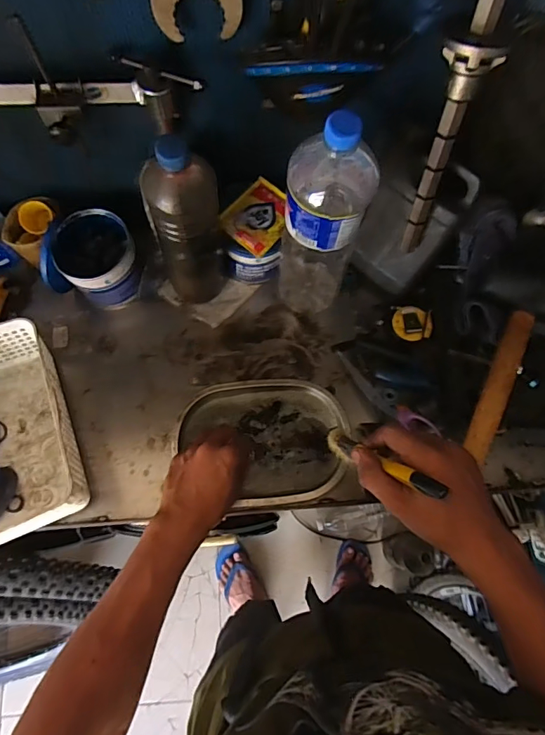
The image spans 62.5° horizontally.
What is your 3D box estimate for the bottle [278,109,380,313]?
[{"bbox_3d":[0.058,-0.161,0.521,0.083,0.309,0.099,11,72,3],"label":"bottle"}]

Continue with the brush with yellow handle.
[{"bbox_3d":[0.101,0.090,0.426,0.020,0.160,0.023,-46,111,-13],"label":"brush with yellow handle"}]

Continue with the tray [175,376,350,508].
[{"bbox_3d":[-0.013,0.095,0.576,0.212,0.028,0.153,-6,72,-2],"label":"tray"}]

